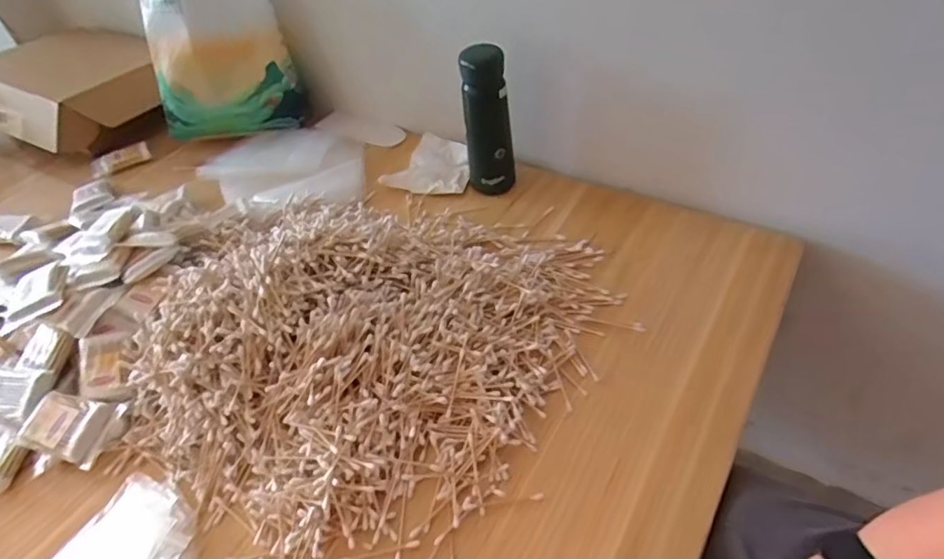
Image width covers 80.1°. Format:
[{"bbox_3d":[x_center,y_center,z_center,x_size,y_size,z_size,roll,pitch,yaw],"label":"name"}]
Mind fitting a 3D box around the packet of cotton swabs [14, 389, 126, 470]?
[{"bbox_3d":[-0.401,0.147,0.559,0.084,0.031,0.063,6,51,10],"label":"packet of cotton swabs"}]

